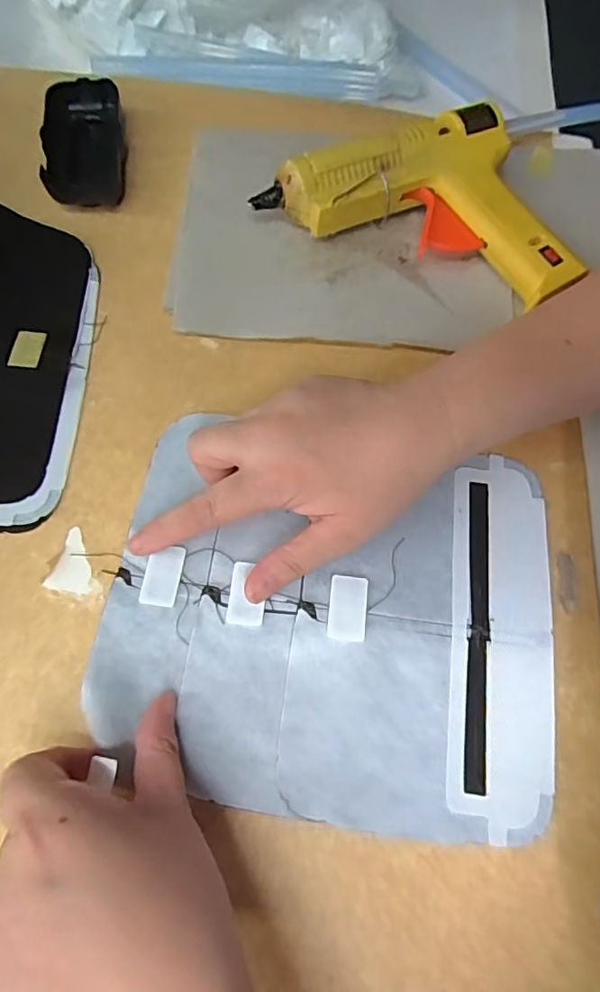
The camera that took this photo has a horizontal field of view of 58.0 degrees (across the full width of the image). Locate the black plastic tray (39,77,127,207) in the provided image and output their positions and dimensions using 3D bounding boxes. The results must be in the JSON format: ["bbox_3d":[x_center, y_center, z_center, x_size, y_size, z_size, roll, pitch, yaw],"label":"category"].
[{"bbox_3d":[-0.155,-0.252,0.390,0.051,0.025,0.104,-7,68,-4],"label":"black plastic tray"}]

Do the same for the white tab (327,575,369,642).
[{"bbox_3d":[0.025,0.058,0.278,0.019,0.004,0.033,7,67,1],"label":"white tab"}]

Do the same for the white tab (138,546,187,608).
[{"bbox_3d":[-0.073,0.042,0.288,0.019,0.004,0.032,8,67,2],"label":"white tab"}]

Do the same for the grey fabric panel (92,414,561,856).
[{"bbox_3d":[0.016,0.059,0.281,0.226,0.010,0.188,6,67,1],"label":"grey fabric panel"}]

